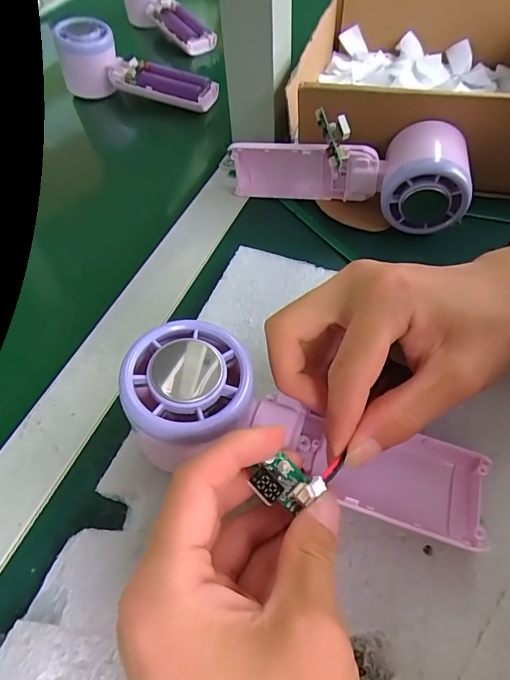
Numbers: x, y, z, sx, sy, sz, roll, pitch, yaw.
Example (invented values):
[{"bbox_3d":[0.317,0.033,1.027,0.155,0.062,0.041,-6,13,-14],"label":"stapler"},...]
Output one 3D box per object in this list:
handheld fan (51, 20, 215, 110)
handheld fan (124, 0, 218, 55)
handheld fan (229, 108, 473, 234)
[{"bbox_3d":[-0.116,-0.277,0.451,0.154,0.062,0.048,13,56,15],"label":"handheld fan"},{"bbox_3d":[-0.105,-0.395,0.553,0.049,0.048,0.174,-34,71,-18],"label":"handheld fan"},{"bbox_3d":[0.065,-0.124,0.322,0.165,0.056,0.052,12,55,14],"label":"handheld fan"}]

